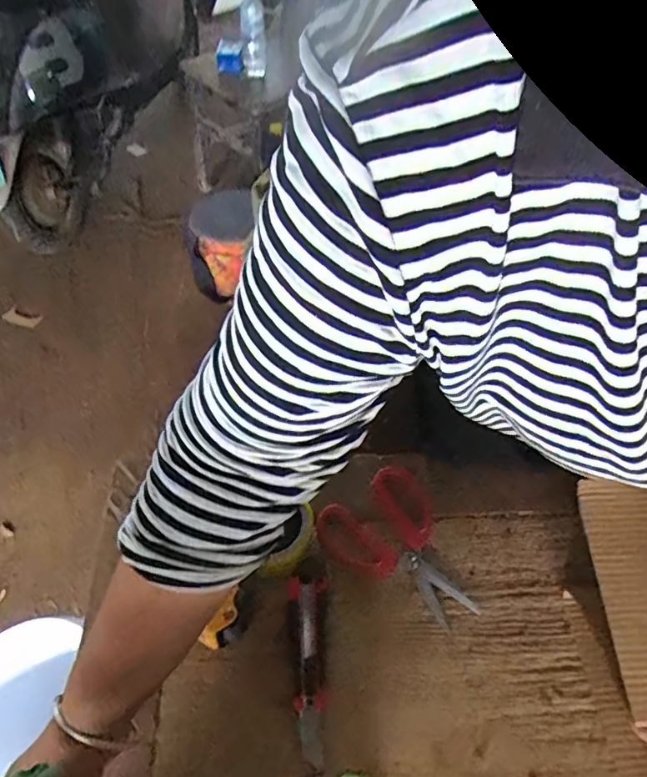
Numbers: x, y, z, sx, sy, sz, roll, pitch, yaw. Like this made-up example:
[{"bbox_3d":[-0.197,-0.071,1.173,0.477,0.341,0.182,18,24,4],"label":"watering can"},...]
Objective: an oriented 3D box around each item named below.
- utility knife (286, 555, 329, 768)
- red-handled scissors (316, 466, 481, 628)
[{"bbox_3d":[-0.017,0.261,0.550,0.037,0.016,0.179,1,54,1],"label":"utility knife"},{"bbox_3d":[0.087,0.182,0.614,0.129,0.012,0.173,-30,74,-22],"label":"red-handled scissors"}]

